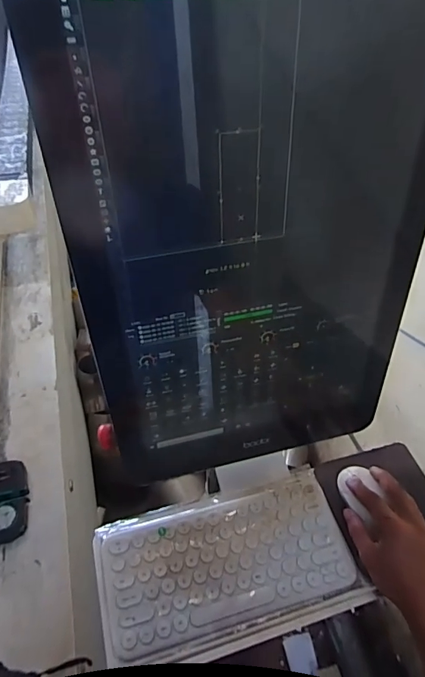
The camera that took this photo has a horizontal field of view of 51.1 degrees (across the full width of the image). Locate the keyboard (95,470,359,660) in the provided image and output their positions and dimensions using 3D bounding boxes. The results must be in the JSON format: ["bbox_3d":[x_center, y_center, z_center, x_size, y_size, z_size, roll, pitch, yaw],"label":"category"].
[{"bbox_3d":[0.015,0.257,0.531,0.287,0.021,0.144,-11,48,-12],"label":"keyboard"}]

